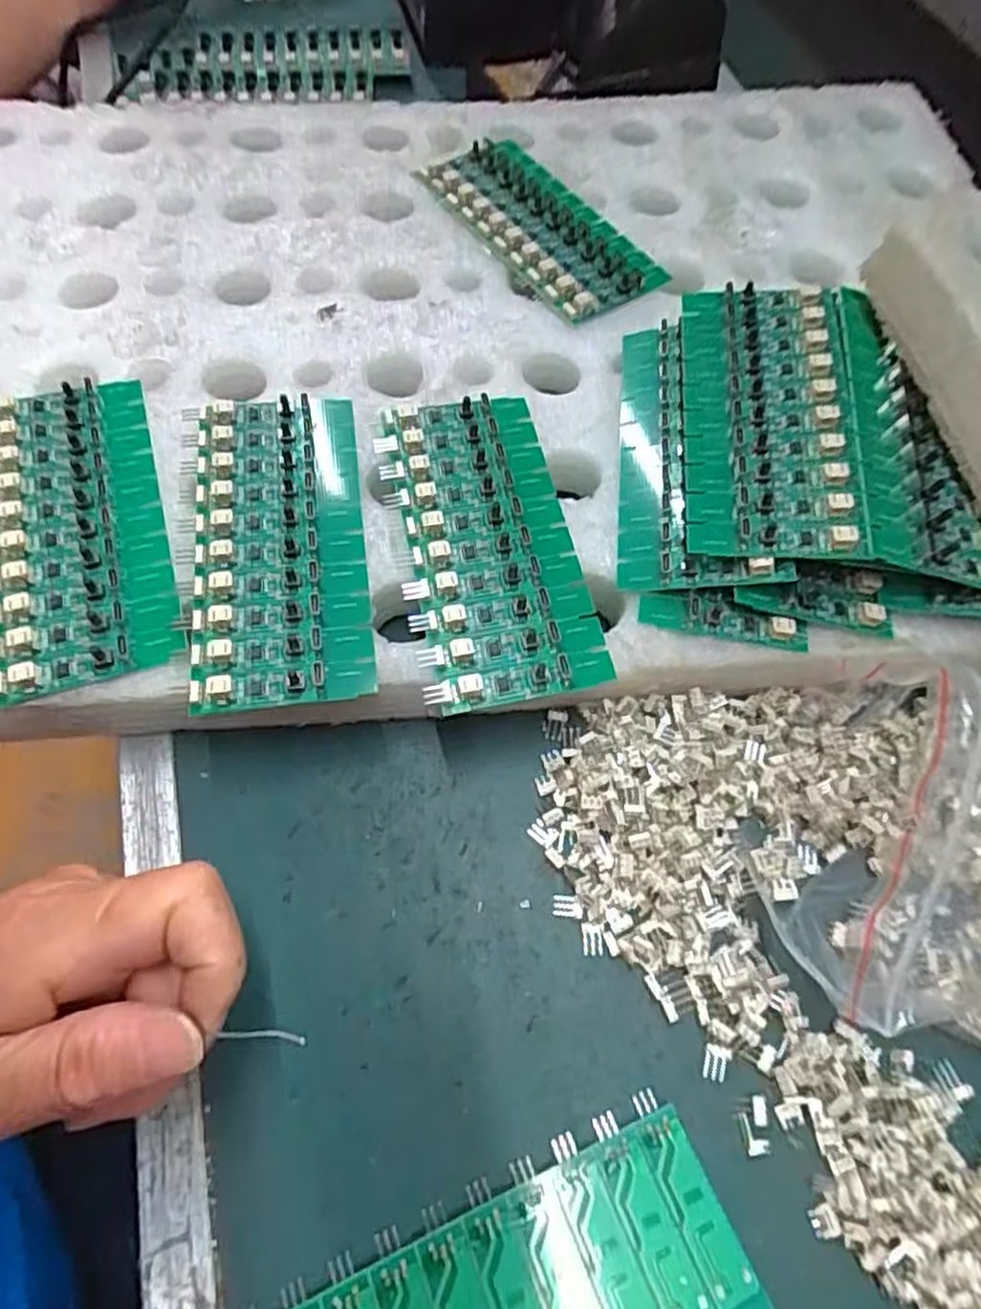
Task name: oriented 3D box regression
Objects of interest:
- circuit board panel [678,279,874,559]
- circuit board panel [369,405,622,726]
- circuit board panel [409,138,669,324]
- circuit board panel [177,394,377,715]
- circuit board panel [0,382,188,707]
[{"bbox_3d":[0.109,-0.095,0.294,0.061,0.015,0.135,6,61,1],"label":"circuit board panel"},{"bbox_3d":[-0.002,-0.045,0.288,0.067,0.009,0.137,-10,62,-7],"label":"circuit board panel"},{"bbox_3d":[0.025,-0.218,0.378,0.063,0.010,0.135,-30,66,-17],"label":"circuit board panel"},{"bbox_3d":[-0.082,-0.045,0.281,0.066,0.005,0.137,-9,62,-7],"label":"circuit board panel"},{"bbox_3d":[-0.159,-0.050,0.279,0.066,0.006,0.138,-16,63,-10],"label":"circuit board panel"}]

